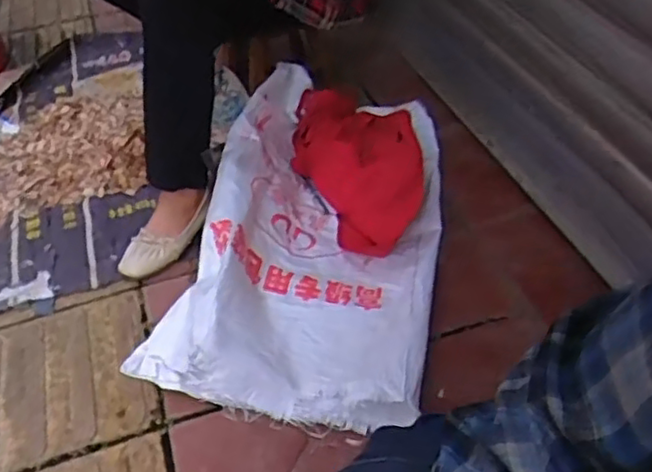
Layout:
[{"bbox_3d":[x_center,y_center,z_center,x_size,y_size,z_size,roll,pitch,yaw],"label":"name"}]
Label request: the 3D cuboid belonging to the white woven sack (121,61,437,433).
[{"bbox_3d":[-0.004,-0.044,1.234,0.423,0.143,0.778,6,45,12],"label":"white woven sack"}]

